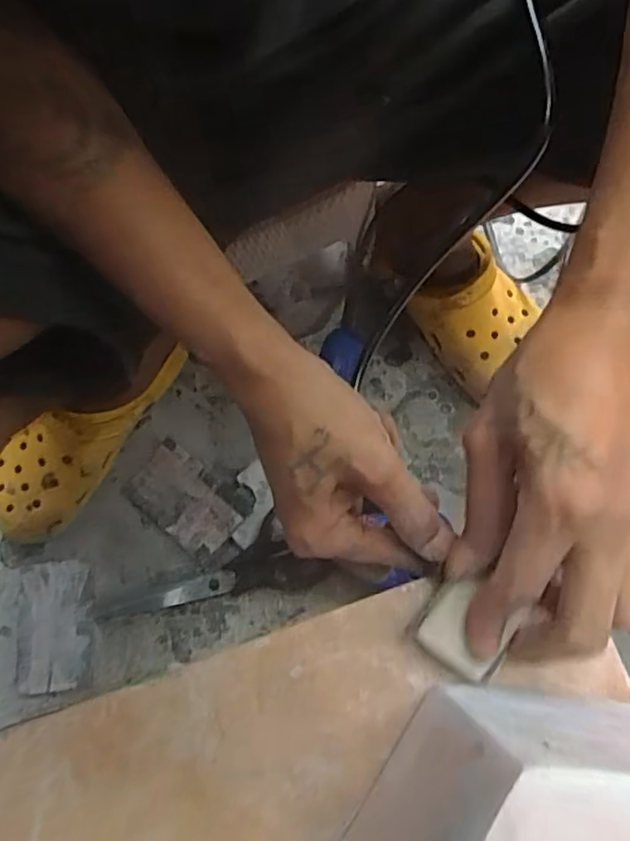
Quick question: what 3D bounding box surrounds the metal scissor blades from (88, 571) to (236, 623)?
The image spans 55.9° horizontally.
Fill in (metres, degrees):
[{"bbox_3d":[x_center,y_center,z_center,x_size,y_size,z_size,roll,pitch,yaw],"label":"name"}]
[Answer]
[{"bbox_3d":[-0.140,0.163,0.544,0.134,0.010,0.020,-14,78,-4],"label":"metal scissor blades"}]

